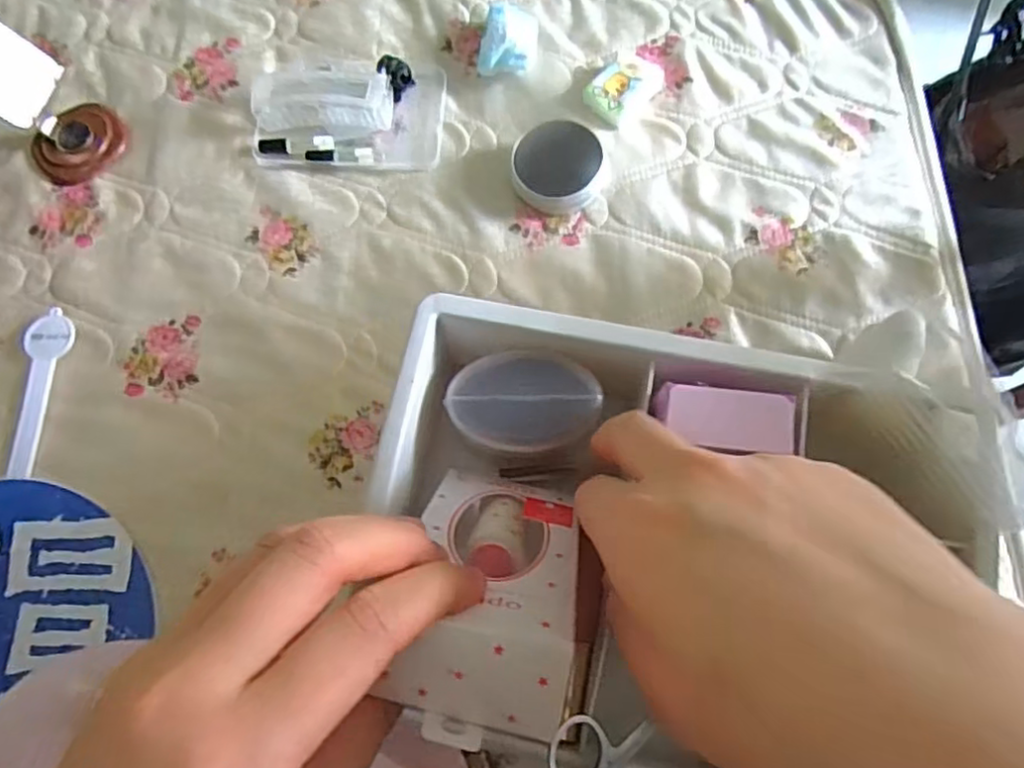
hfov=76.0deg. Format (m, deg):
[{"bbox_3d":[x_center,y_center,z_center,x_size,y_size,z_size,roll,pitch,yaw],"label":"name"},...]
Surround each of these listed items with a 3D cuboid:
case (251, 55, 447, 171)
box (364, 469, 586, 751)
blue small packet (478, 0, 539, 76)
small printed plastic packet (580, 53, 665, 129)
[{"bbox_3d":[-0.153,-0.258,0.609,0.170,0.035,0.112,1,72,3],"label":"case"},{"bbox_3d":[-0.005,0.069,0.235,0.056,0.110,0.030,-2,112,2],"label":"box"},{"bbox_3d":[-0.003,-0.327,0.626,0.053,0.027,0.068,4,72,4],"label":"blue small packet"},{"bbox_3d":[0.104,-0.276,0.611,0.049,0.019,0.076,42,78,14],"label":"small printed plastic packet"}]

